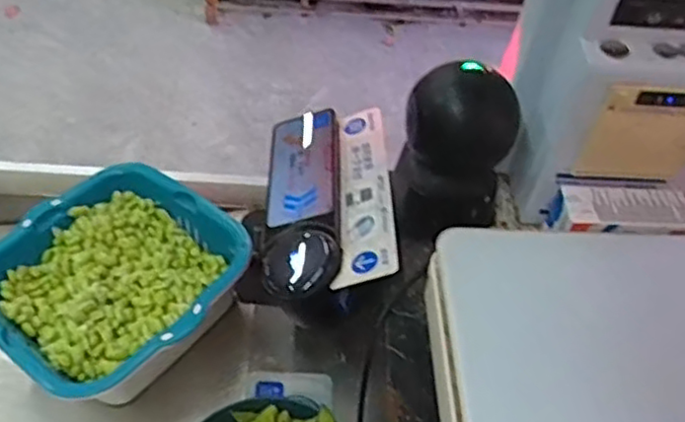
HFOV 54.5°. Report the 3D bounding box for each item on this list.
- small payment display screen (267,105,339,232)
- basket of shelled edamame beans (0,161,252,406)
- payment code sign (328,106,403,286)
[{"bbox_3d":[-0.041,-0.047,0.688,0.073,0.013,0.154,-10,48,10],"label":"small payment display screen"},{"bbox_3d":[-0.224,0.067,0.647,0.229,0.091,0.217,34,54,21],"label":"basket of shelled edamame beans"},{"bbox_3d":[0.021,-0.024,0.658,0.058,0.010,0.229,-17,44,15],"label":"payment code sign"}]

